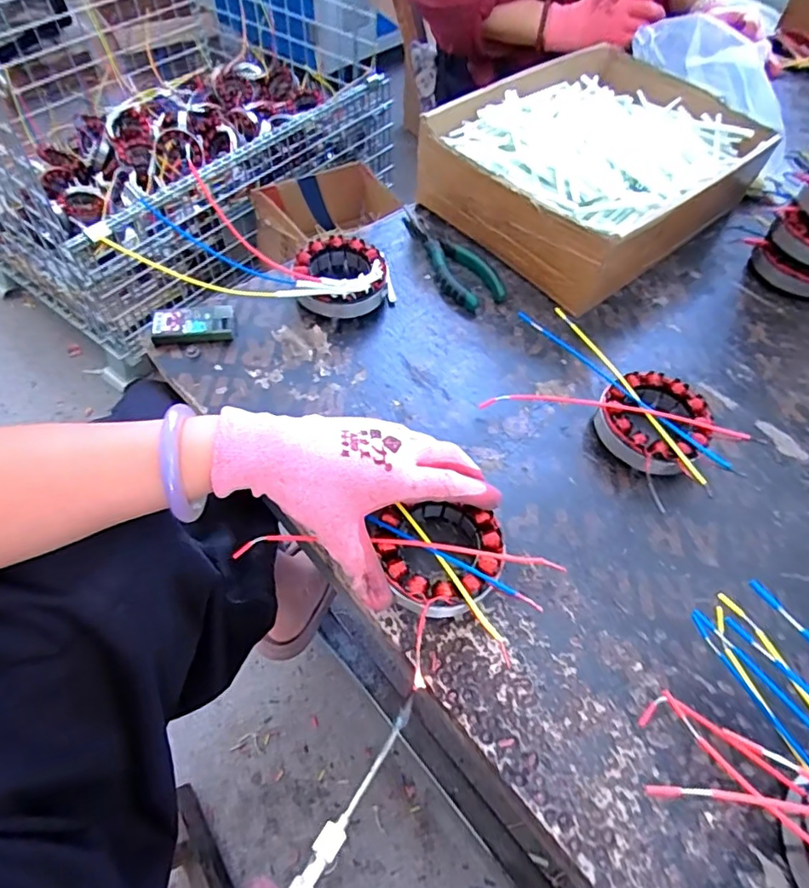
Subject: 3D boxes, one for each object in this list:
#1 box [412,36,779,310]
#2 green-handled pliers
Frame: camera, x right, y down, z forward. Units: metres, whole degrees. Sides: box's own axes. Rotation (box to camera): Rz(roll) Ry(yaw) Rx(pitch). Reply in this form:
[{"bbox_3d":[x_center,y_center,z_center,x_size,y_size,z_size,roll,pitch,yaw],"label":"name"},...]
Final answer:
[{"bbox_3d":[0.211,-0.300,0.597,0.327,0.102,0.243,-33,63,-23],"label":"box"},{"bbox_3d":[0.045,-0.191,0.560,0.061,0.018,0.150,-23,60,-17],"label":"green-handled pliers"}]

